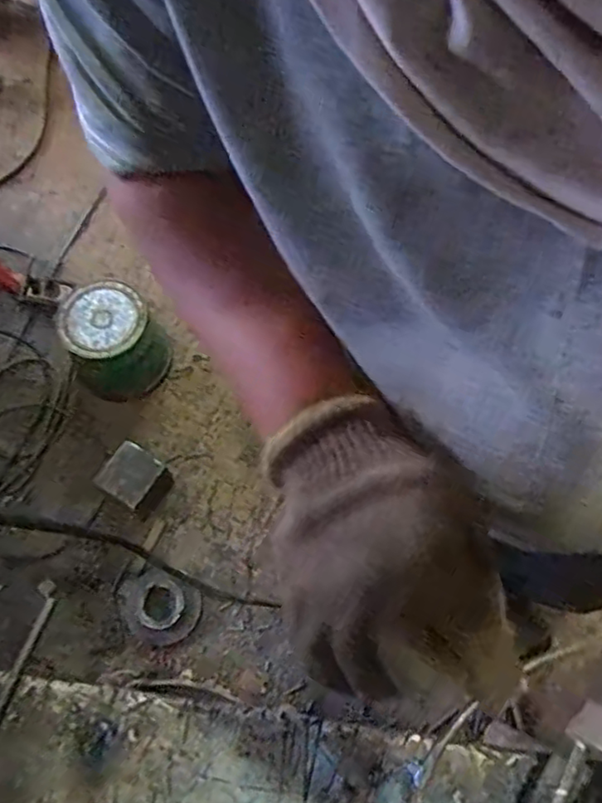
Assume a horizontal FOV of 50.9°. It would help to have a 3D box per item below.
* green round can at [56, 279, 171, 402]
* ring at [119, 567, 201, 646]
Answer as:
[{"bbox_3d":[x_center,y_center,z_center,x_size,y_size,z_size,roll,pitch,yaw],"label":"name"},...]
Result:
[{"bbox_3d":[-0.378,-0.121,1.294,0.196,0.189,0.180,-23,70,-9],"label":"green round can"},{"bbox_3d":[-0.262,0.372,1.151,0.145,0.018,0.119,24,70,10],"label":"ring"}]

